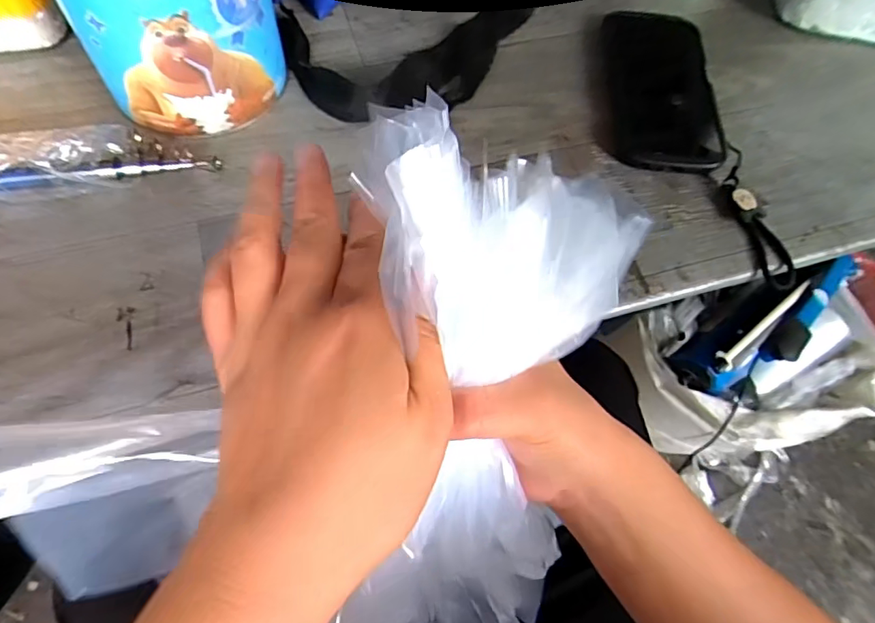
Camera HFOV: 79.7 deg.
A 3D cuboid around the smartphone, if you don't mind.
[{"bbox_3d":[0.179,-0.183,0.424,0.083,0.015,0.170,5,64,-2],"label":"smartphone"}]

